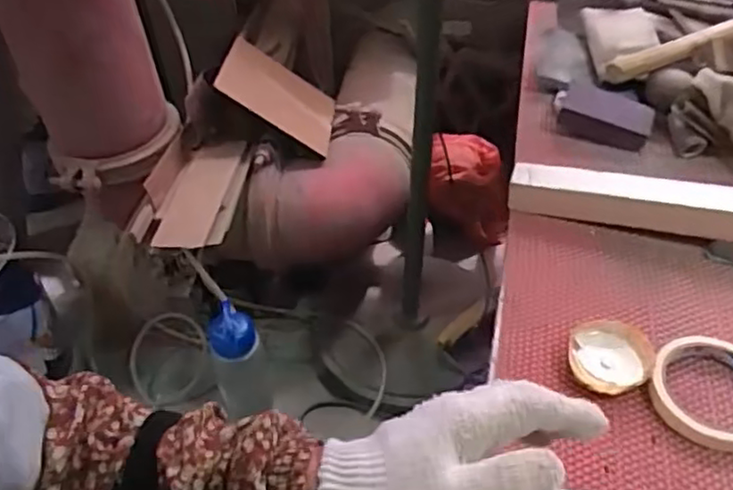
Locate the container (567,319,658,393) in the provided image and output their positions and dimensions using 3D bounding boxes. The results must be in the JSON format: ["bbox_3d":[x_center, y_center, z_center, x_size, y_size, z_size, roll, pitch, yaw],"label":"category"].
[{"bbox_3d":[0.195,0.090,0.536,0.063,0.014,0.063,-1,46,1],"label":"container"}]

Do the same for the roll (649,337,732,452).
[{"bbox_3d":[0.266,0.112,0.513,0.091,0.024,0.087,-1,46,1],"label":"roll"}]

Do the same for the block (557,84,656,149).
[{"bbox_3d":[0.270,-0.146,0.761,0.100,0.029,0.059,21,51,20],"label":"block"}]

